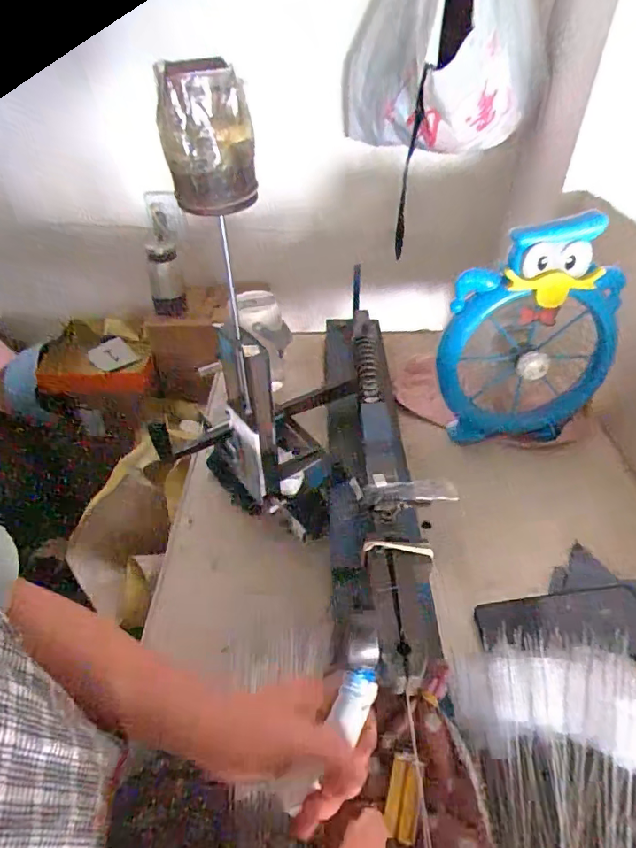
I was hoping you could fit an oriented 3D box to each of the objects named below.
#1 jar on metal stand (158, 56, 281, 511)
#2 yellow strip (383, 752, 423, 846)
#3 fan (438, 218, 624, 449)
[{"bbox_3d":[-0.075,-0.076,0.446,0.059,0.398,0.061,-9,41,-10],"label":"jar on metal stand"},{"bbox_3d":[0.061,0.267,0.361,0.022,0.004,0.052,8,49,9],"label":"yellow strip"},{"bbox_3d":[0.282,-0.105,0.660,0.215,0.298,0.067,-1,41,-1],"label":"fan"}]

